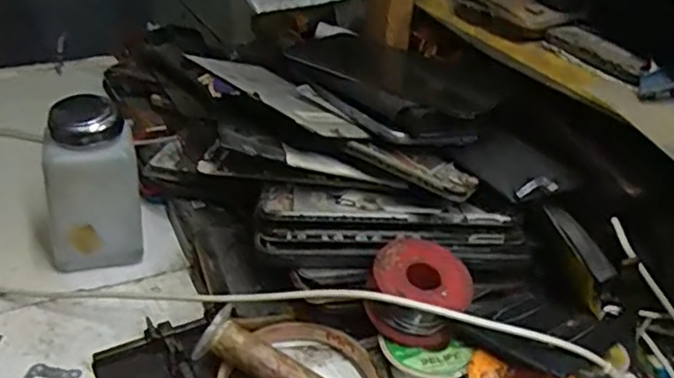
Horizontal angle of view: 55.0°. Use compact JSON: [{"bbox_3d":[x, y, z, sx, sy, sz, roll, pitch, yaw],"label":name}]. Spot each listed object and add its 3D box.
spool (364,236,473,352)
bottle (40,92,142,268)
[{"bbox_3d":[0.045,0.052,0.352,0.051,0.034,0.061,9,32,6],"label":"spool"},{"bbox_3d":[-0.149,-0.002,0.397,0.051,0.101,0.043,-4,33,-15],"label":"bottle"}]

